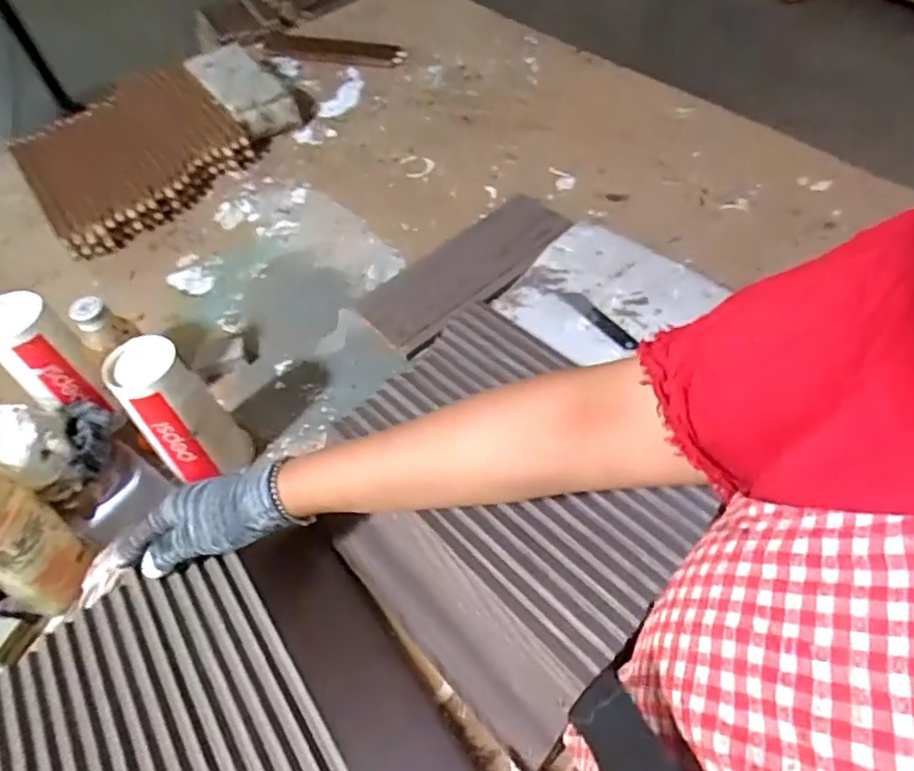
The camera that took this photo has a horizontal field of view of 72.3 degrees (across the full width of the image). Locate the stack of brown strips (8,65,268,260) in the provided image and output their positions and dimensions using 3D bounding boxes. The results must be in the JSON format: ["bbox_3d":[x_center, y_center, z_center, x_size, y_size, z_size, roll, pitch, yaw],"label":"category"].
[{"bbox_3d":[-0.465,-0.339,0.921,0.148,0.133,0.322,33,63,26],"label":"stack of brown strips"}]

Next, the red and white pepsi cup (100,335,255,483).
[{"bbox_3d":[-0.269,0.029,0.613,0.078,0.164,0.069,-35,58,-19],"label":"red and white pepsi cup"}]

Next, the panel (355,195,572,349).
[{"bbox_3d":[0.018,-0.163,0.812,0.311,0.014,0.129,-40,59,-21],"label":"panel"}]

